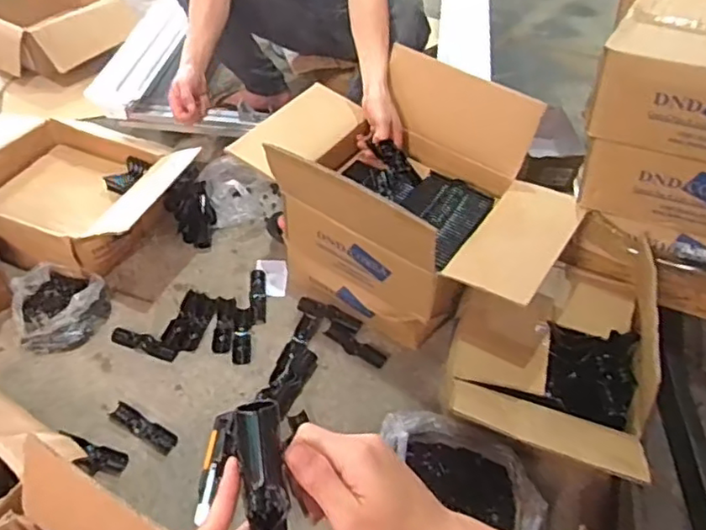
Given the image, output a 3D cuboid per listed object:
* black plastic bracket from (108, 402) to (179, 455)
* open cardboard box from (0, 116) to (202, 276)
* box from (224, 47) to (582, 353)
[{"bbox_3d":[-0.346,0.267,1.029,0.126,0.020,0.037,26,51,21],"label":"black plastic bracket"},{"bbox_3d":[-0.615,-0.174,1.325,0.538,0.150,0.362,21,50,17],"label":"open cardboard box"},{"bbox_3d":[0.094,-0.101,1.133,0.555,0.369,0.361,27,51,21],"label":"box"}]

